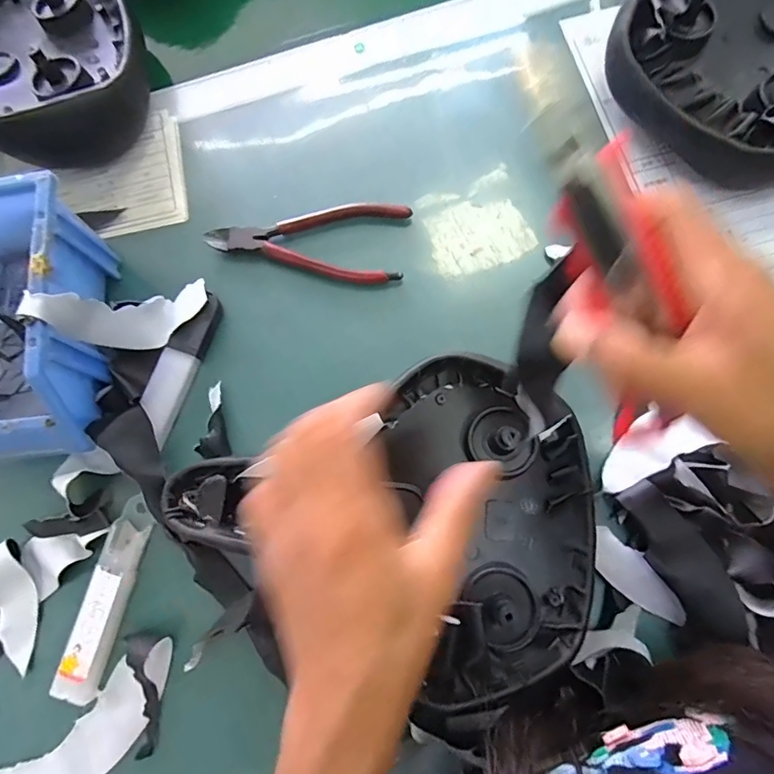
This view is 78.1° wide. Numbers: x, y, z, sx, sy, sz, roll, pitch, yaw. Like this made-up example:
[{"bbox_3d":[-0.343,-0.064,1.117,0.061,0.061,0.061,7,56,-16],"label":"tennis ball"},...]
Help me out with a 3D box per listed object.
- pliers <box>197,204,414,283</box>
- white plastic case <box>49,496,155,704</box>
[{"bbox_3d":[-0.061,-0.119,0.369,0.150,0.010,0.066,8,77,6],"label":"pliers"},{"bbox_3d":[-0.184,0.136,0.313,0.026,0.012,0.122,12,77,7],"label":"white plastic case"}]

